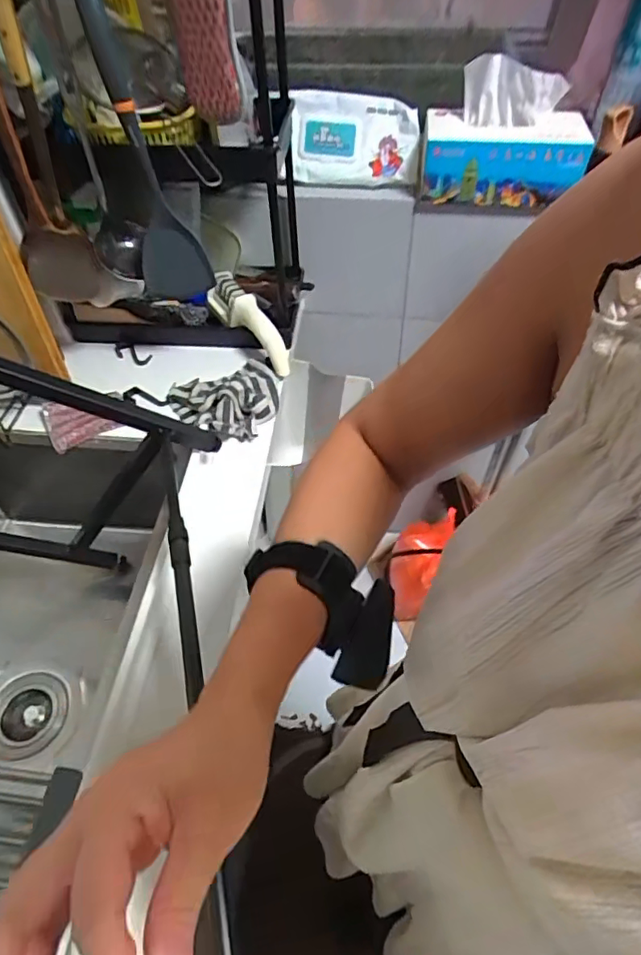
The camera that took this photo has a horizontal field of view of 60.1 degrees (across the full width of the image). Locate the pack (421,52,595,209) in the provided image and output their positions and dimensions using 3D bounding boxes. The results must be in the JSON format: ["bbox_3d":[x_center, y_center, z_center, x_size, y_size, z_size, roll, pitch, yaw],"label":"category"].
[{"bbox_3d":[0.277,-0.517,0.830,0.233,0.164,0.126,4,52,6],"label":"pack"}]

